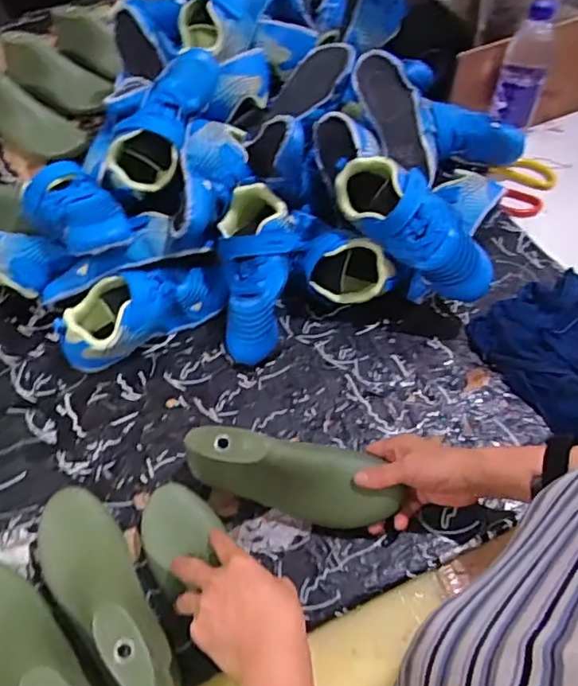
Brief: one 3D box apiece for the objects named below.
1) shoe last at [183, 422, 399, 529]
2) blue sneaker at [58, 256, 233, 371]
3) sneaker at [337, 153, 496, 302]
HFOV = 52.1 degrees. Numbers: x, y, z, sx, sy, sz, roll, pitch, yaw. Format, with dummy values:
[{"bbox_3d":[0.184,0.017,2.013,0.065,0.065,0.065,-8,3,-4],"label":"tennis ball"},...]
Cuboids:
[{"bbox_3d":[0.001,0.128,0.588,0.202,0.078,0.066,17,58,-2],"label":"shoe last"},{"bbox_3d":[-0.171,-0.042,0.705,0.204,0.077,0.081,-33,63,-20],"label":"blue sneaker"},{"bbox_3d":[0.146,-0.133,0.692,0.206,0.085,0.079,43,65,6],"label":"sneaker"}]

